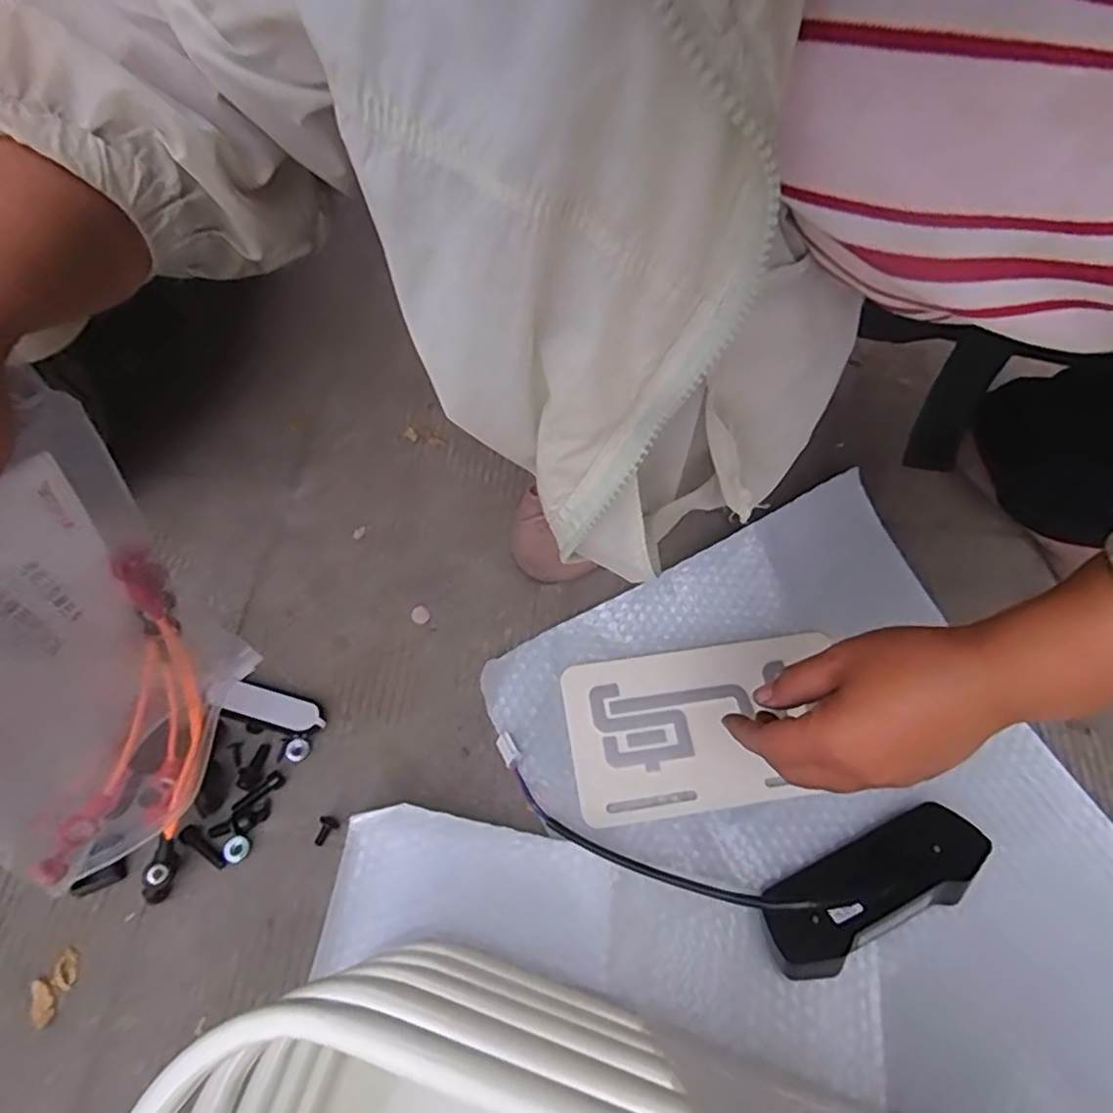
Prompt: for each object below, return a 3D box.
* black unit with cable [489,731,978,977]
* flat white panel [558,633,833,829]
[{"bbox_3d":[0.113,0.197,0.424,0.317,0.047,0.111,8,62,3],"label":"black unit with cable"},{"bbox_3d":[0.108,0.128,0.492,0.198,0.008,0.119,-8,62,-5],"label":"flat white panel"}]

